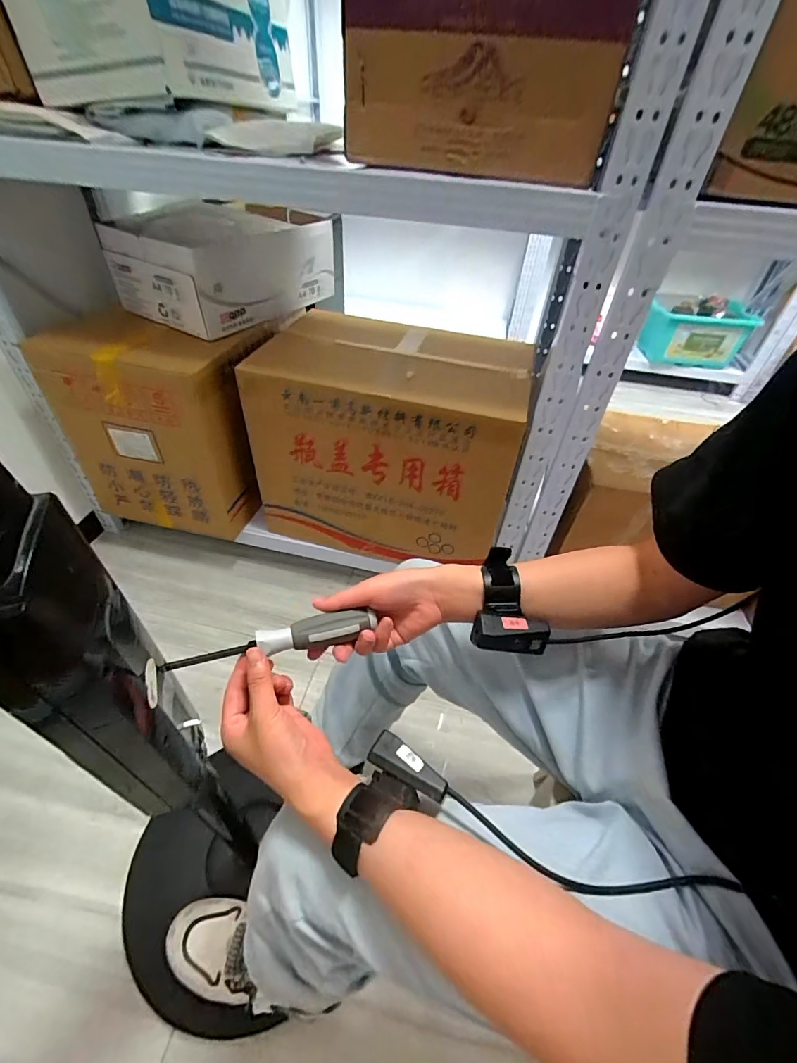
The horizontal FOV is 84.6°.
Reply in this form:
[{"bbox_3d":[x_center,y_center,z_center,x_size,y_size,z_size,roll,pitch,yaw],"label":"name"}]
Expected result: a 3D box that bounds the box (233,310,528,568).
[{"bbox_3d":[-0.008,-0.230,1.087,0.584,0.454,0.380,16,44,11],"label":"box"}]

